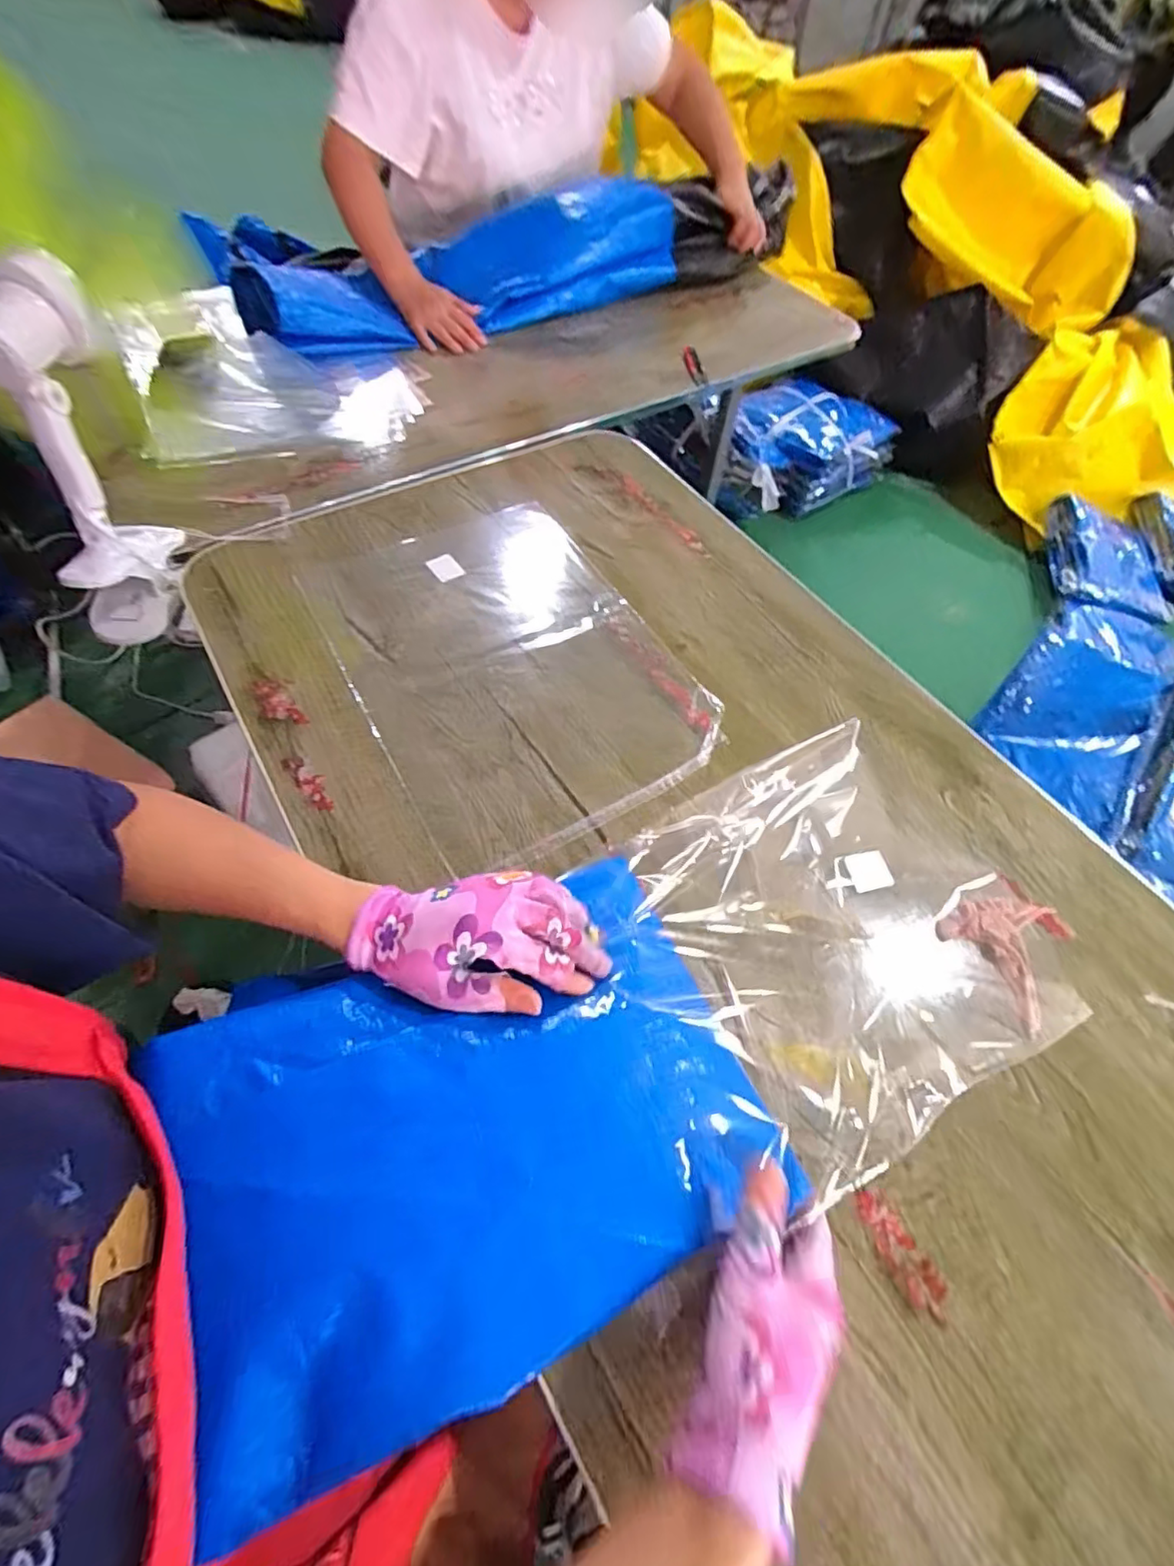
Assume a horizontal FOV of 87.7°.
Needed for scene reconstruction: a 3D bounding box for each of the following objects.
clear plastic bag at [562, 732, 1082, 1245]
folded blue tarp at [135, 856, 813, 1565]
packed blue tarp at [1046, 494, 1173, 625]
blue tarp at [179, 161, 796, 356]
[{"bbox_3d":[0.168,0.112,0.438,0.336,0.076,0.263,-26,64,-19],"label":"clear plastic bag"},{"bbox_3d":[-0.063,0.180,0.338,0.294,0.036,0.222,-20,62,-16],"label":"folded blue tarp"},{"bbox_3d":[1.176,-0.497,1.362,0.246,0.072,0.301,14,60,6],"label":"packed blue tarp"},{"bbox_3d":[-0.072,-0.847,0.976,0.928,0.132,0.176,-22,63,-17],"label":"blue tarp"}]

